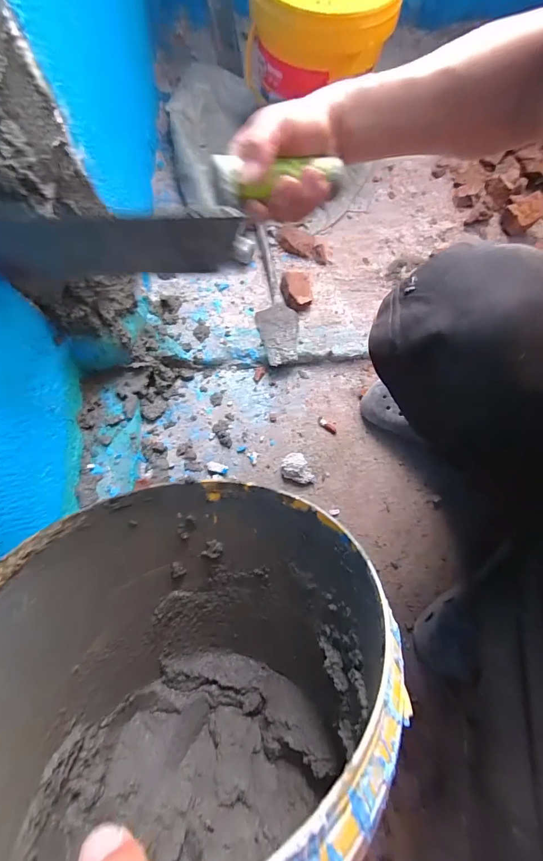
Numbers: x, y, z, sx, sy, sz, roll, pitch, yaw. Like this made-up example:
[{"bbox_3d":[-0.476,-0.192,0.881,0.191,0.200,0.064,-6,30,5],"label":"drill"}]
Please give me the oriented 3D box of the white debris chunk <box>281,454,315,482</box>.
[{"bbox_3d":[0.040,0.066,0.629,0.045,0.019,0.057,-24,75,-10],"label":"white debris chunk"}]

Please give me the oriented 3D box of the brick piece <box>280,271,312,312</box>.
[{"bbox_3d":[0.047,-0.267,0.705,0.056,0.026,0.086,-2,72,-3],"label":"brick piece"}]

